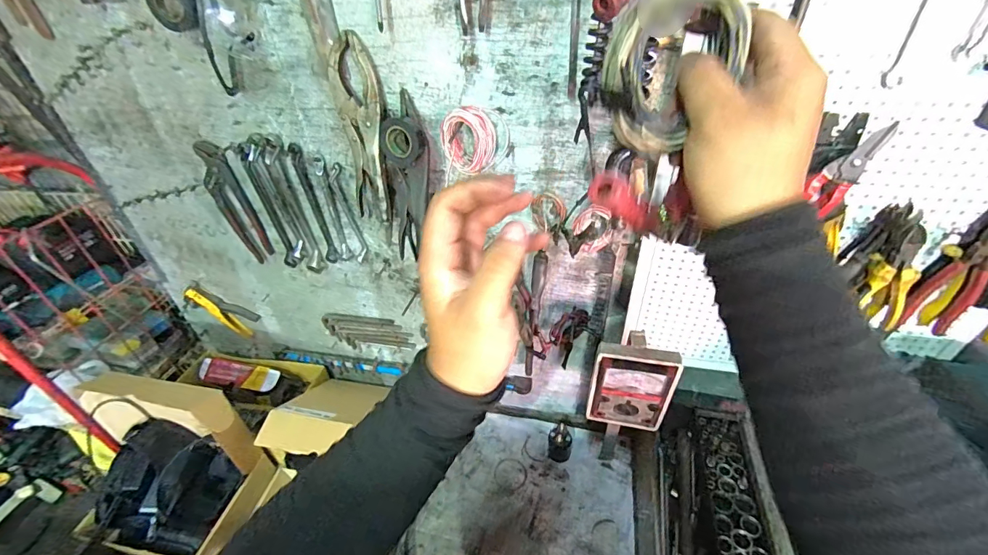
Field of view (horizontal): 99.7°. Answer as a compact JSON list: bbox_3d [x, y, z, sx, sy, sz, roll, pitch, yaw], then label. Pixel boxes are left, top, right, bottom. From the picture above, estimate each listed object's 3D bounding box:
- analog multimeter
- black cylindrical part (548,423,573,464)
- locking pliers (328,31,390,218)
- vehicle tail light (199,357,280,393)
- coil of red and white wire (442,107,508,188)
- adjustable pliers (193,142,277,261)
[{"bbox_3d":[0.219,0.181,0.668,0.121,0.191,0.027,9,41,16],"label":"analog multimeter"},{"bbox_3d":[0.144,0.360,0.907,0.047,0.080,0.047,-3,39,2],"label":"black cylindrical part"},{"bbox_3d":[-0.187,-0.207,0.598,0.066,0.238,0.040,2,40,9],"label":"locking pliers"},{"bbox_3d":[-0.636,0.246,1.041,0.220,0.056,0.063,6,41,13],"label":"vehicle tail light"},{"bbox_3d":[-0.025,-0.187,0.569,0.092,0.079,0.051,-4,39,1],"label":"coil of red and white wire"},{"bbox_3d":[-0.482,-0.131,0.776,0.082,0.242,0.024,4,43,9],"label":"adjustable pliers"}]

